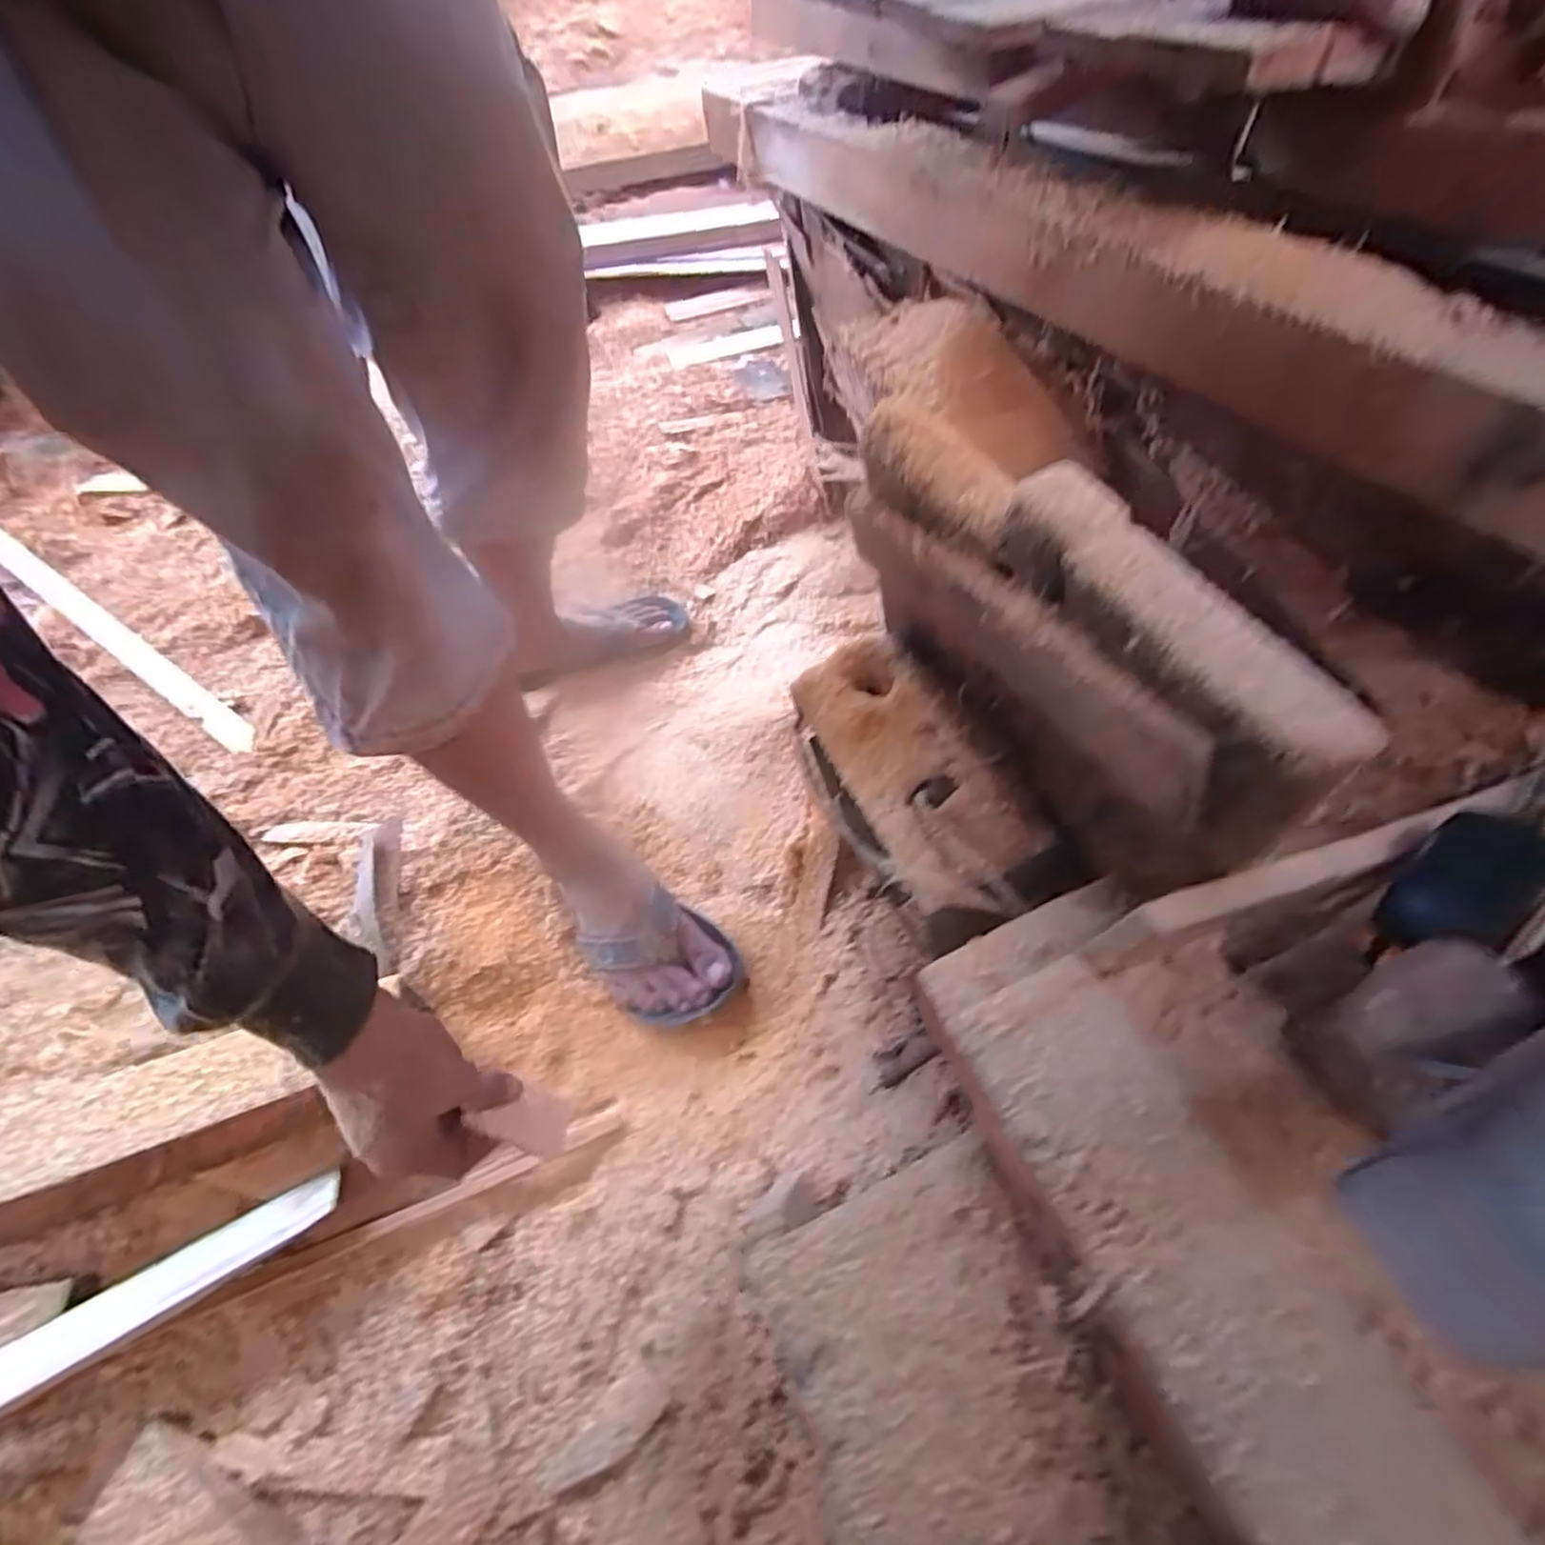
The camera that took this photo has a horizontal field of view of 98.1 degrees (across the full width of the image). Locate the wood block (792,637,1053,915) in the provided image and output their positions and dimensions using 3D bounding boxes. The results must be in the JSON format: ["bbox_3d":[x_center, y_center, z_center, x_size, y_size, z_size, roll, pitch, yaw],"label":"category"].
[{"bbox_3d":[0.073,-0.005,0.370,0.069,0.023,0.171,-21,57,-12],"label":"wood block"}]

